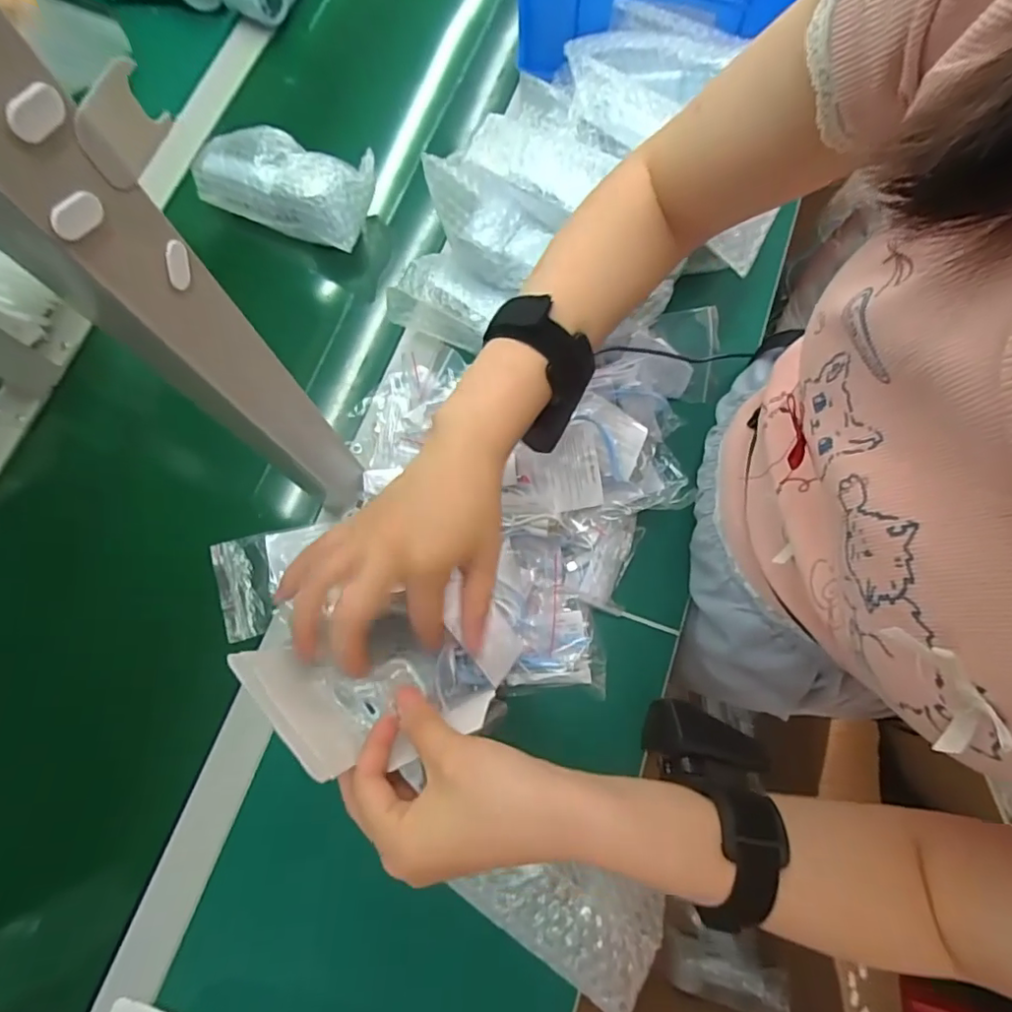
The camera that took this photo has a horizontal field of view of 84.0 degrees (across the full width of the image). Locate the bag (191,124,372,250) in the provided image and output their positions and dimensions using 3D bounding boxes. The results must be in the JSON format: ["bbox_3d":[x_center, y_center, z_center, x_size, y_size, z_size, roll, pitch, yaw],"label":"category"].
[{"bbox_3d":[-0.227,-0.331,0.571,0.200,0.051,0.083,22,76,5],"label":"bag"}]

